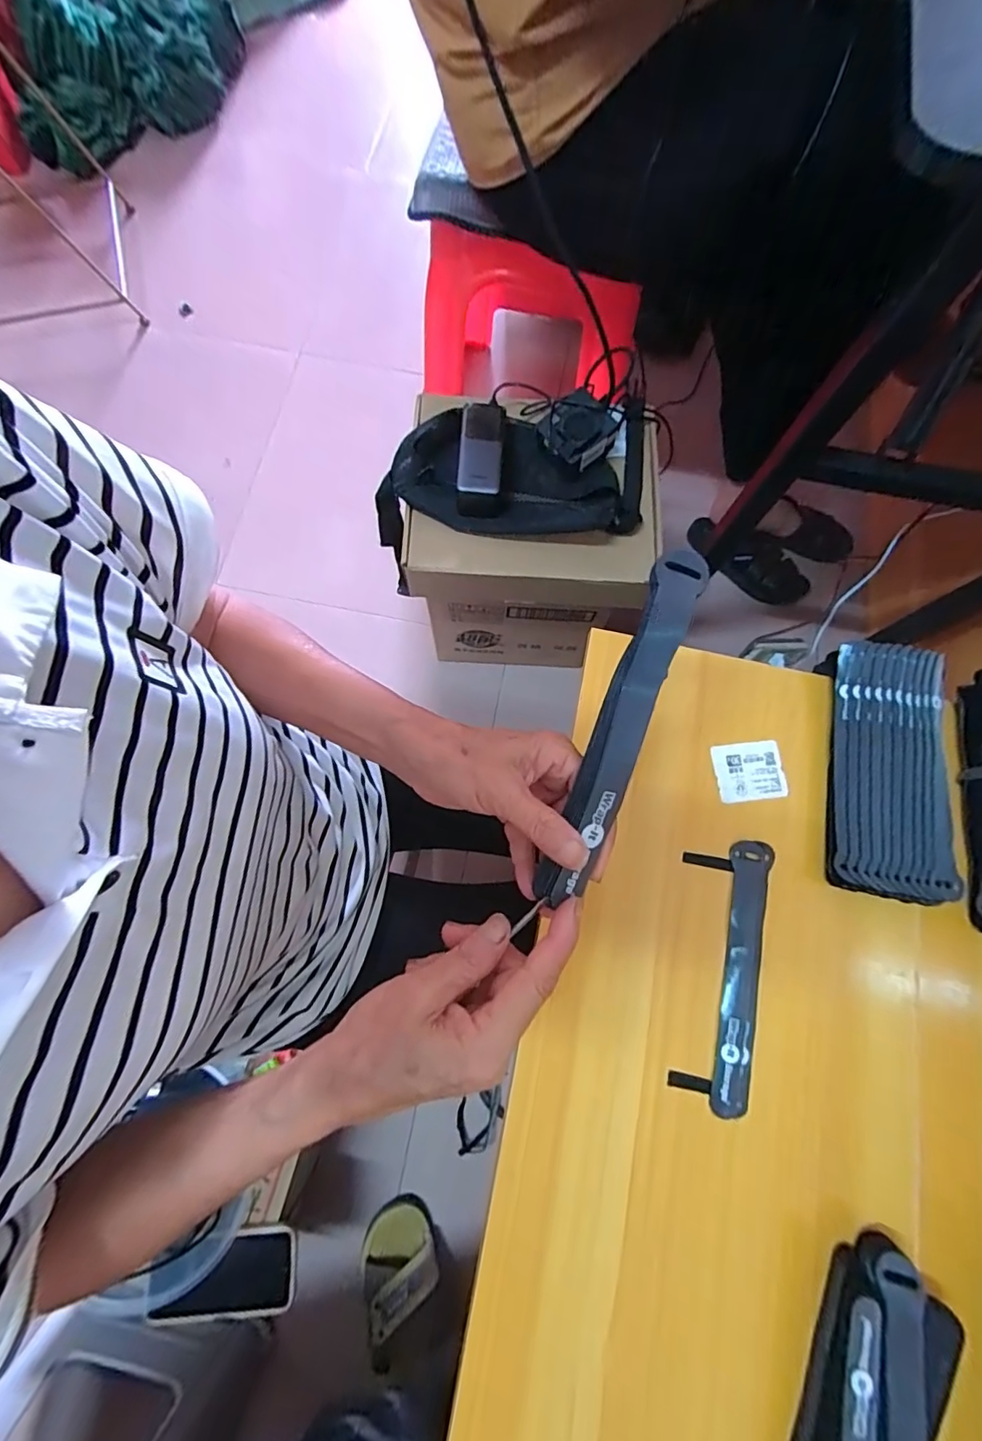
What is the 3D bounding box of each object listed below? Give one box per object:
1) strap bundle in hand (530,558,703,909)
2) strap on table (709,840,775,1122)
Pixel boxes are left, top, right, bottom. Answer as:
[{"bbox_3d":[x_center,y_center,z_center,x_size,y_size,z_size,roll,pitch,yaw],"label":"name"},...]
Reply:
[{"bbox_3d":[0.066,0.004,0.260,0.027,0.016,0.187,21,91,4],"label":"strap bundle in hand"},{"bbox_3d":[0.194,0.194,0.398,0.031,0.008,0.196,14,77,3],"label":"strap on table"}]

